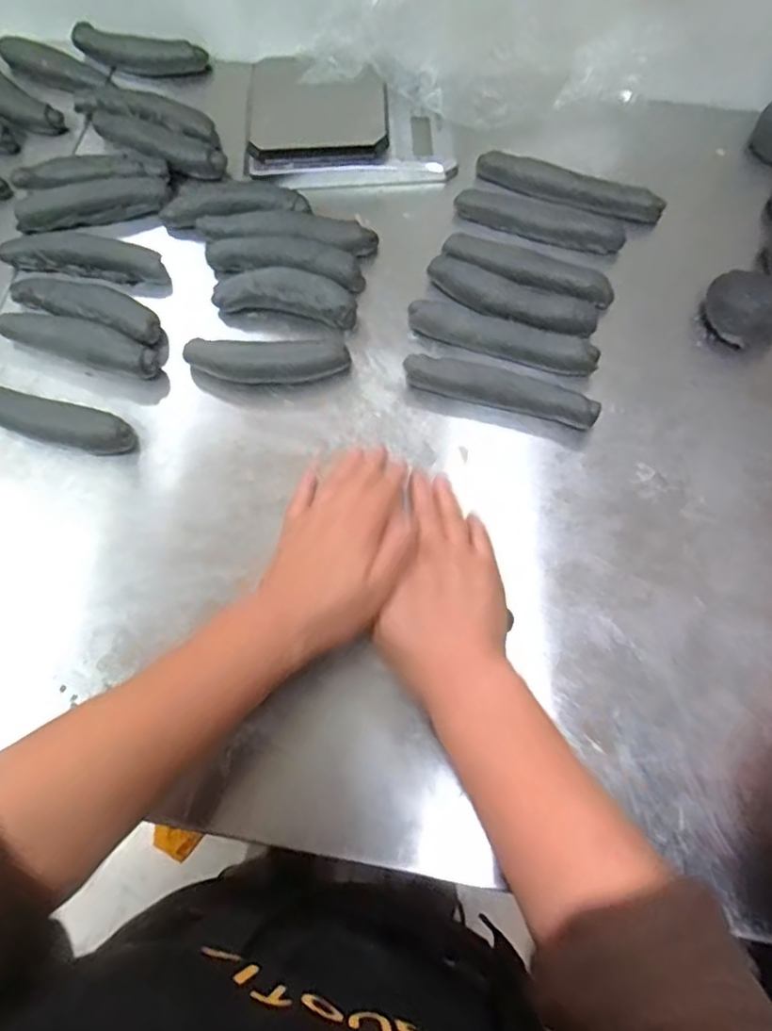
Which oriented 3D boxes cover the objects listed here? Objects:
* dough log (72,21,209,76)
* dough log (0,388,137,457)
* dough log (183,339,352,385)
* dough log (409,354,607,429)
[{"bbox_3d":[-0.250,-0.471,0.654,0.128,0.030,0.026,7,69,4],"label":"dough log"},{"bbox_3d":[-0.254,-0.072,0.499,0.118,0.022,0.033,14,69,7],"label":"dough log"},{"bbox_3d":[-0.094,-0.120,0.509,0.126,0.027,0.030,-1,68,1],"label":"dough log"},{"bbox_3d":[0.088,-0.096,0.493,0.146,0.027,0.023,15,70,7],"label":"dough log"}]

